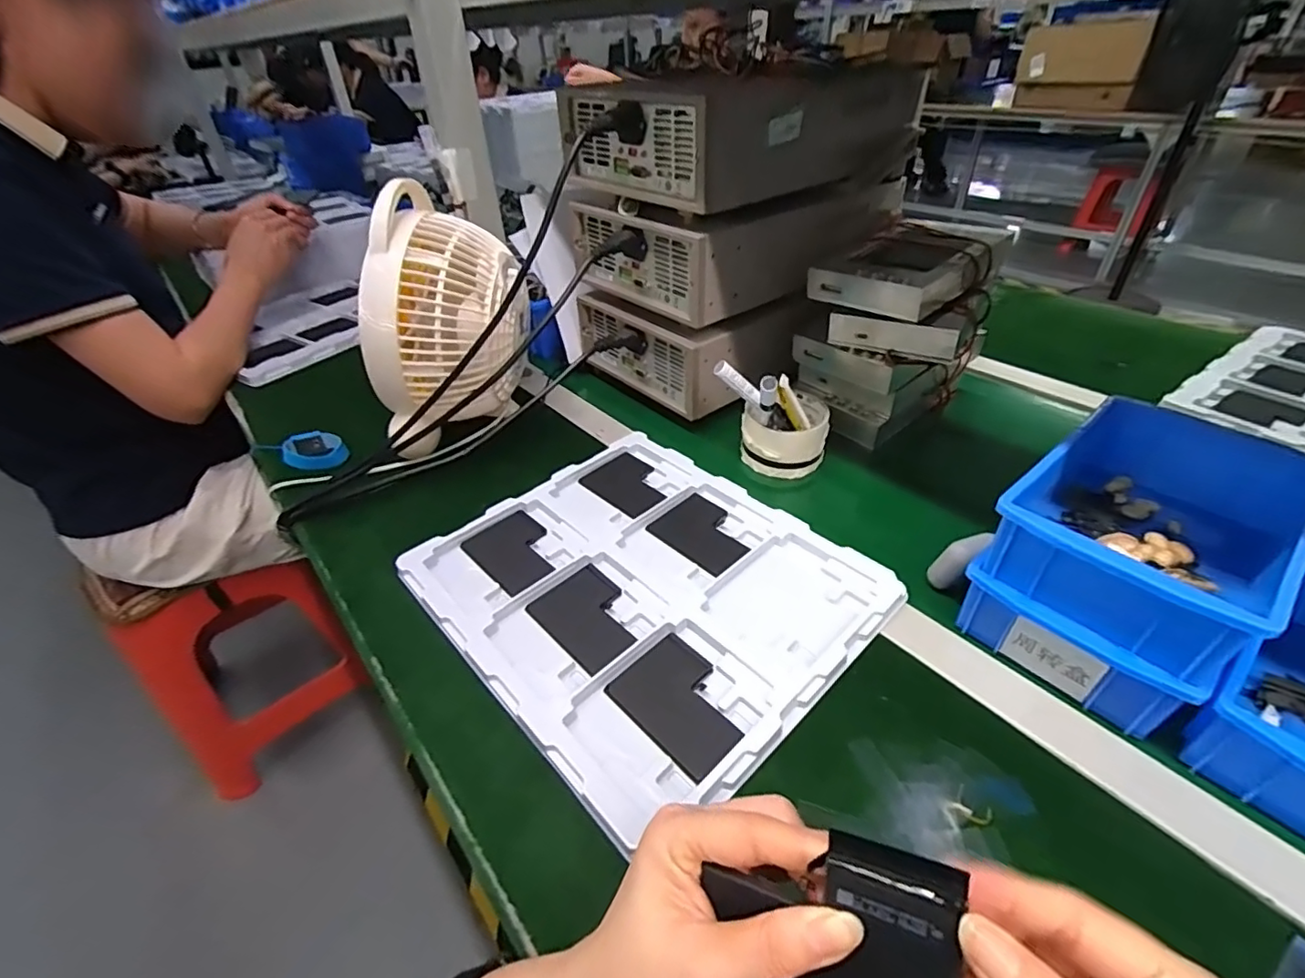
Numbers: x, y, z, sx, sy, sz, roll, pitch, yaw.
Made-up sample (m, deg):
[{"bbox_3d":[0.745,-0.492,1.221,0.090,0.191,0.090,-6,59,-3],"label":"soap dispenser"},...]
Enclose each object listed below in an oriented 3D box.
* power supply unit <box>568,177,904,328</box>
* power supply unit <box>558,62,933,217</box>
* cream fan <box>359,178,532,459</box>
[{"bbox_3d":[0.099,-0.307,0.659,0.329,0.085,0.215,-29,46,-29],"label":"power supply unit"},{"bbox_3d":[0.101,-0.384,0.598,0.333,0.098,0.209,-29,46,-29],"label":"power supply unit"},{"bbox_3d":[-0.194,-0.159,0.564,0.119,0.208,0.182,7,40,12],"label":"cream fan"}]

